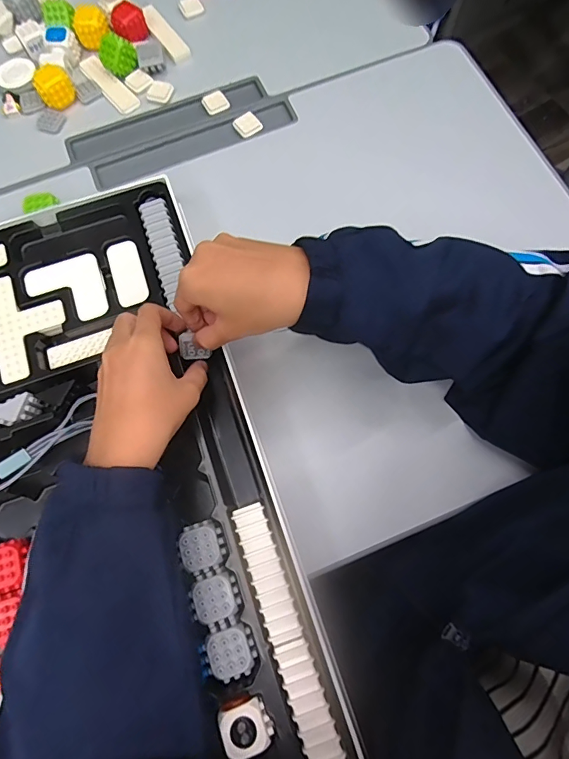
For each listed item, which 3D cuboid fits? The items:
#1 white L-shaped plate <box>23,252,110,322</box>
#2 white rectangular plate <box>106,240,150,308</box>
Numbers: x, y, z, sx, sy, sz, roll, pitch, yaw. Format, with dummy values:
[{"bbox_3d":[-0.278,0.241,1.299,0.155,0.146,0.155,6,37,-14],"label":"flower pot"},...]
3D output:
[{"bbox_3d":[-0.200,-0.081,0.391,0.068,0.004,0.068,-20,73,-4],"label":"white L-shaped plate"},{"bbox_3d":[-0.146,-0.099,0.395,0.030,0.004,0.065,-18,73,-4],"label":"white rectangular plate"}]

